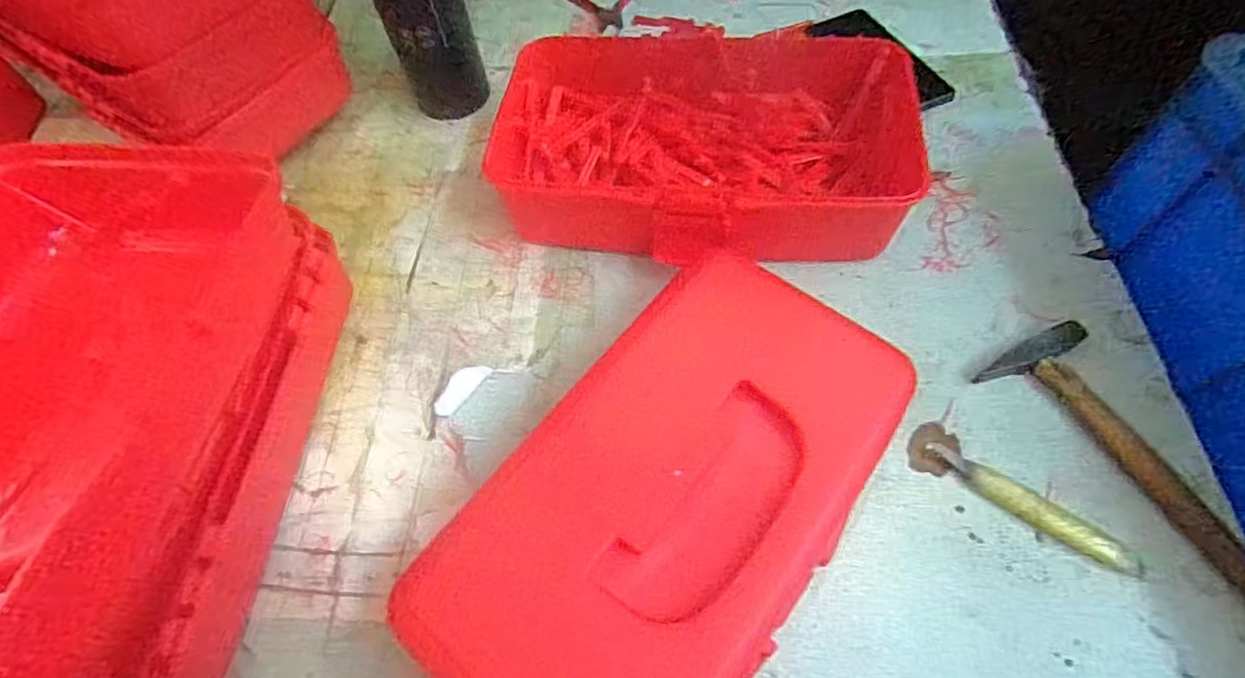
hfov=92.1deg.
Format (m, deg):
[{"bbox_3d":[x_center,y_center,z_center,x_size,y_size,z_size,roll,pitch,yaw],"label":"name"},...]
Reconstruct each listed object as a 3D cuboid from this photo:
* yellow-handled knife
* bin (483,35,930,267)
[{"bbox_3d":[0.275,0.111,0.402,0.136,0.014,0.021,32,68,20],"label":"yellow-handled knife"},{"bbox_3d":[0.069,-0.171,0.543,0.355,0.083,0.222,2,61,6],"label":"bin"}]

